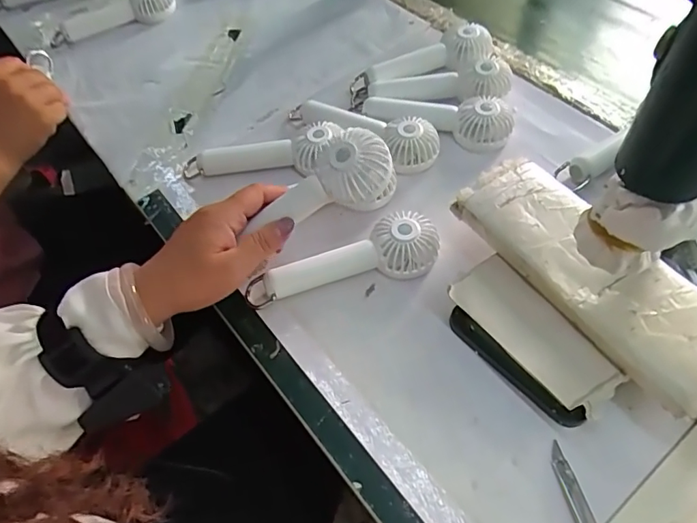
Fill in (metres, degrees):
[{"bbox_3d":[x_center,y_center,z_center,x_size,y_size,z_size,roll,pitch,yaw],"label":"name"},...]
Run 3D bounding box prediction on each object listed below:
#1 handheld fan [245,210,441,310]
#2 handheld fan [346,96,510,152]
[{"bbox_3d":[-0.004,-0.002,0.415,0.162,0.036,0.050,-13,56,-4],"label":"handheld fan"},{"bbox_3d":[0.083,-0.147,0.486,0.150,0.028,0.045,16,58,15],"label":"handheld fan"}]

